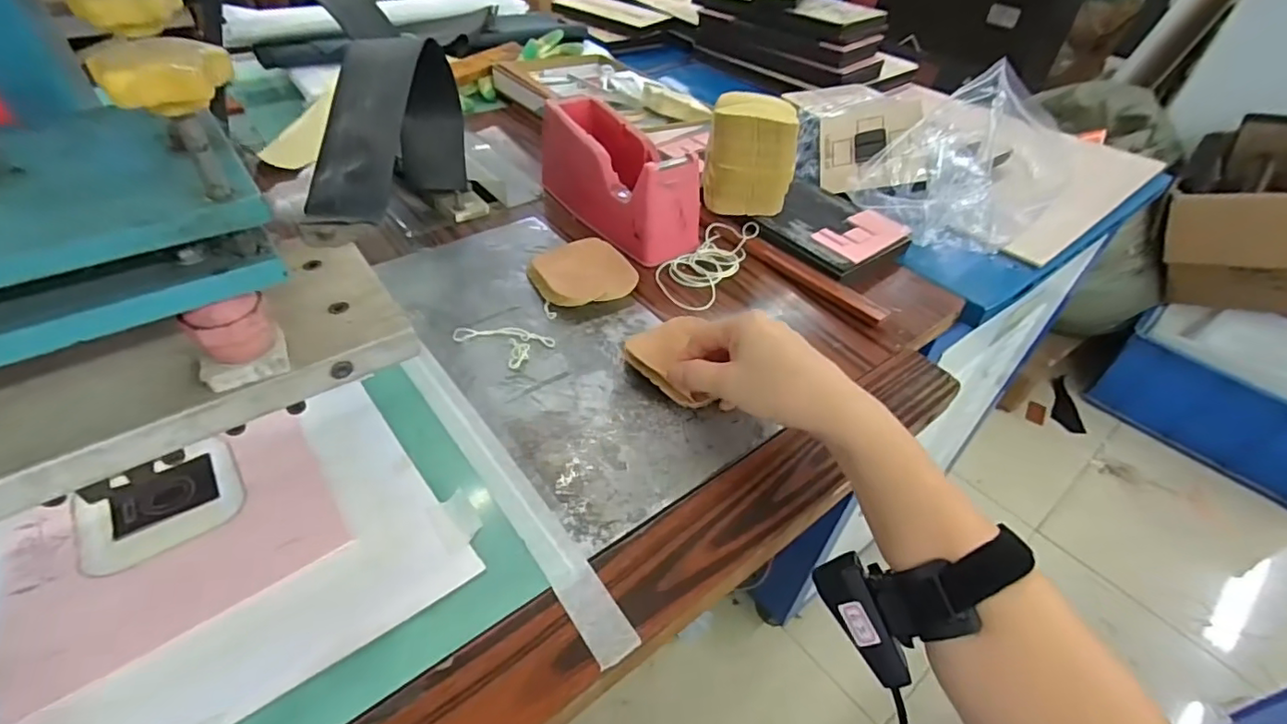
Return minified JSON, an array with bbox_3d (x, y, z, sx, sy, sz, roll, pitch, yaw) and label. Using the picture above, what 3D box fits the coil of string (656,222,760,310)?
[{"bbox_3d":[0.059,-0.102,0.556,0.065,0.016,0.137,23,46,18],"label":"coil of string"}]

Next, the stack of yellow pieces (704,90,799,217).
[{"bbox_3d":[0.106,-0.210,0.586,0.088,0.097,0.077,8,43,3],"label":"stack of yellow pieces"}]

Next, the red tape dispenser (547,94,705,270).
[{"bbox_3d":[-0.030,-0.187,0.584,0.071,0.092,0.200,-26,51,-29],"label":"red tape dispenser"}]

